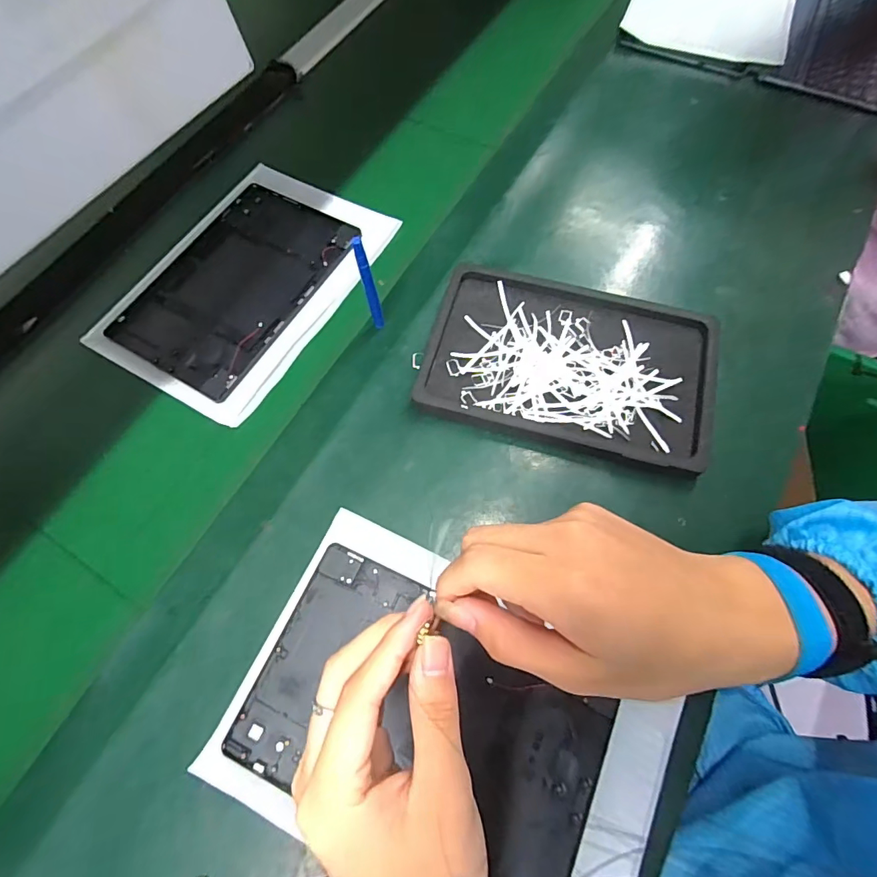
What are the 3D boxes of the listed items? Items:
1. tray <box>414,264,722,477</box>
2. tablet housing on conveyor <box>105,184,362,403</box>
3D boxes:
[{"bbox_3d":[0.116,-0.072,0.412,0.244,0.020,0.160,15,71,7],"label":"tray"},{"bbox_3d":[-0.209,-0.164,0.481,0.161,0.017,0.237,30,74,11],"label":"tablet housing on conveyor"}]

